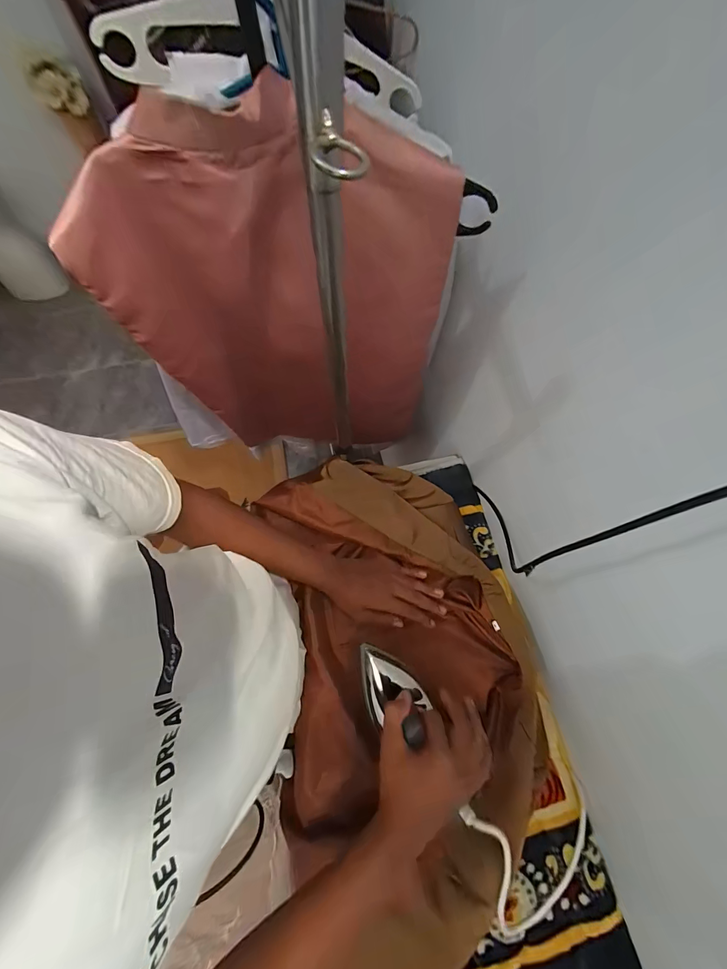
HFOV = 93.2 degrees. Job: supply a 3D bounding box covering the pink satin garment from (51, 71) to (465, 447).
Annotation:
[{"bbox_3d":[-0.120,-0.217,0.548,0.439,0.557,0.053,1,72,-1],"label":"pink satin garment"}]

